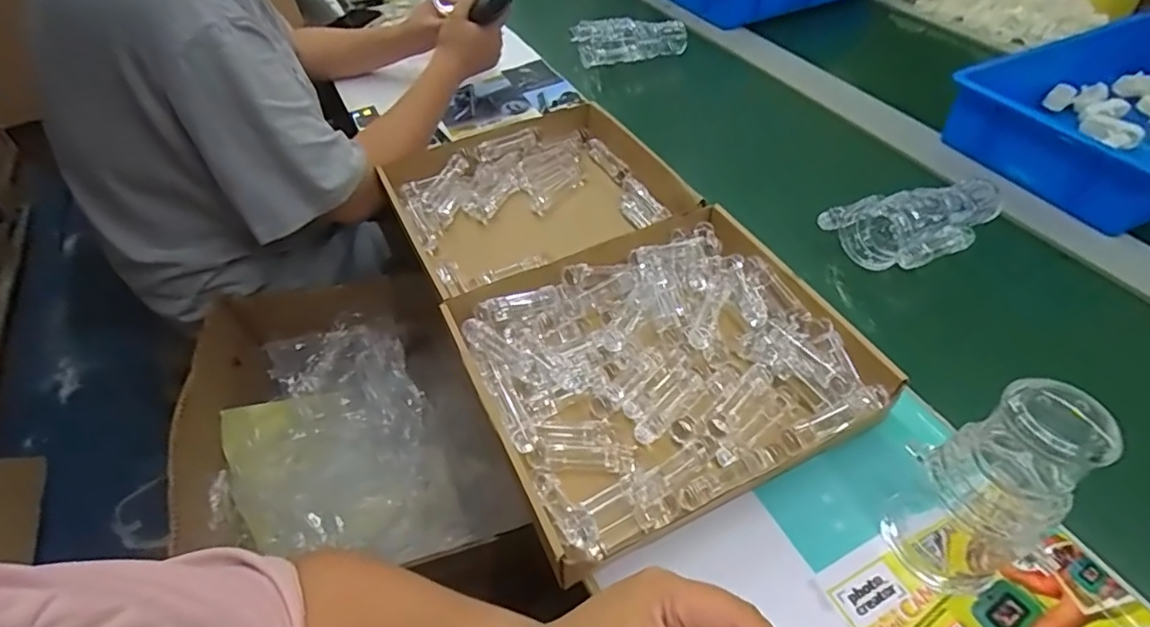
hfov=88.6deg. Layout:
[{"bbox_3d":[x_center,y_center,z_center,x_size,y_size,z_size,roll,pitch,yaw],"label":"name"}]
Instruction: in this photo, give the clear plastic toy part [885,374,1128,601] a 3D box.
[{"bbox_3d":[0.278,0.110,0.382,0.087,0.175,0.085,-26,52,-18],"label":"clear plastic toy part"}]

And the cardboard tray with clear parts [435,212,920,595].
[{"bbox_3d":[0.076,0.040,0.534,0.319,0.047,0.276,-21,51,-15],"label":"cardboard tray with clear parts"}]

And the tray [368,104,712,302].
[{"bbox_3d":[-0.041,-0.132,0.707,0.318,0.067,0.278,-25,52,-18],"label":"tray"}]

